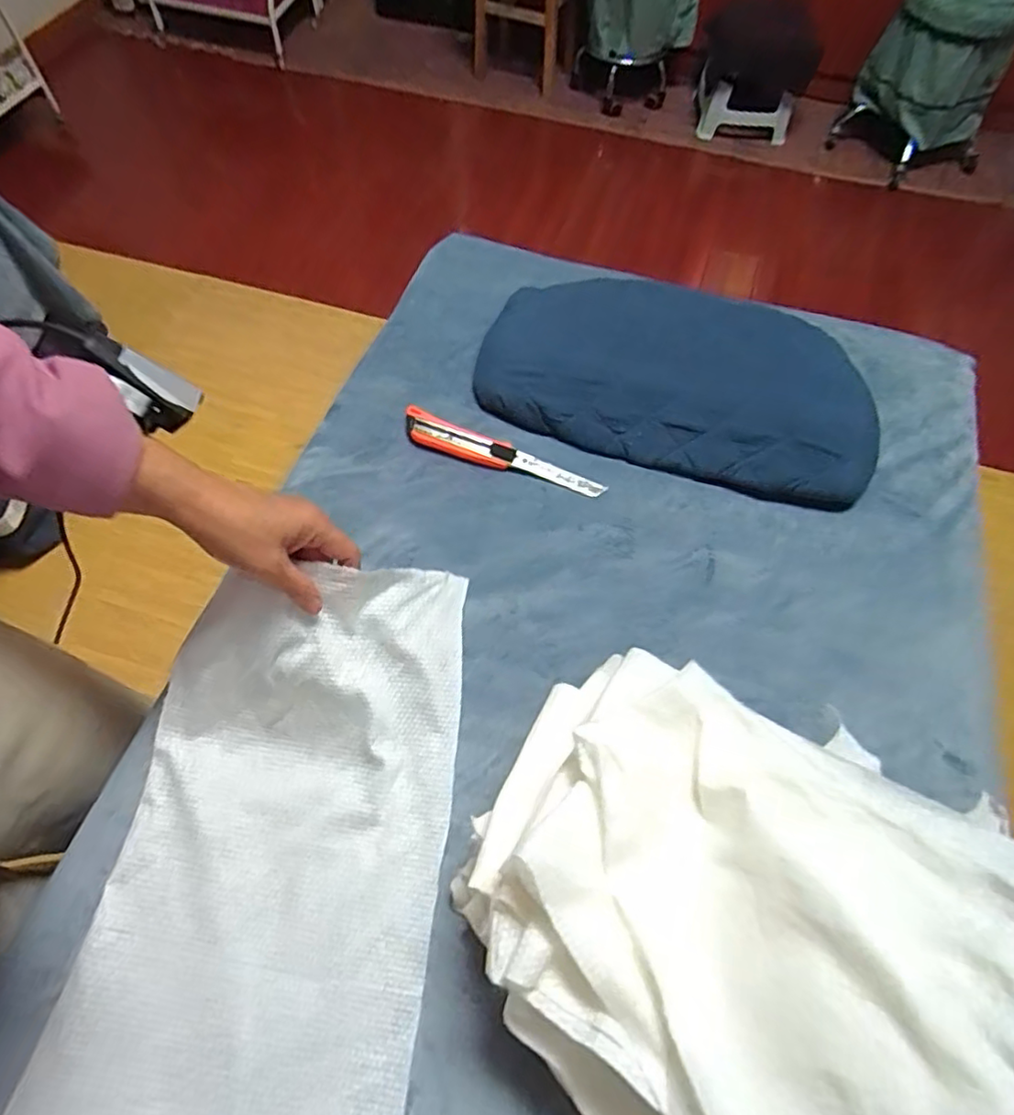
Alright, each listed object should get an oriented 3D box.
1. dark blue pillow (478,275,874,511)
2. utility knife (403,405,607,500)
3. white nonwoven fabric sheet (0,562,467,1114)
[{"bbox_3d":[0.182,-0.205,0.680,0.421,0.069,0.243,15,61,7],"label":"dark blue pillow"},{"bbox_3d":[-0.007,-0.109,0.655,0.222,0.014,0.031,21,62,10],"label":"utility knife"},{"bbox_3d":[-0.169,0.205,0.431,0.242,0.100,0.431,8,61,3],"label":"white nonwoven fabric sheet"}]

